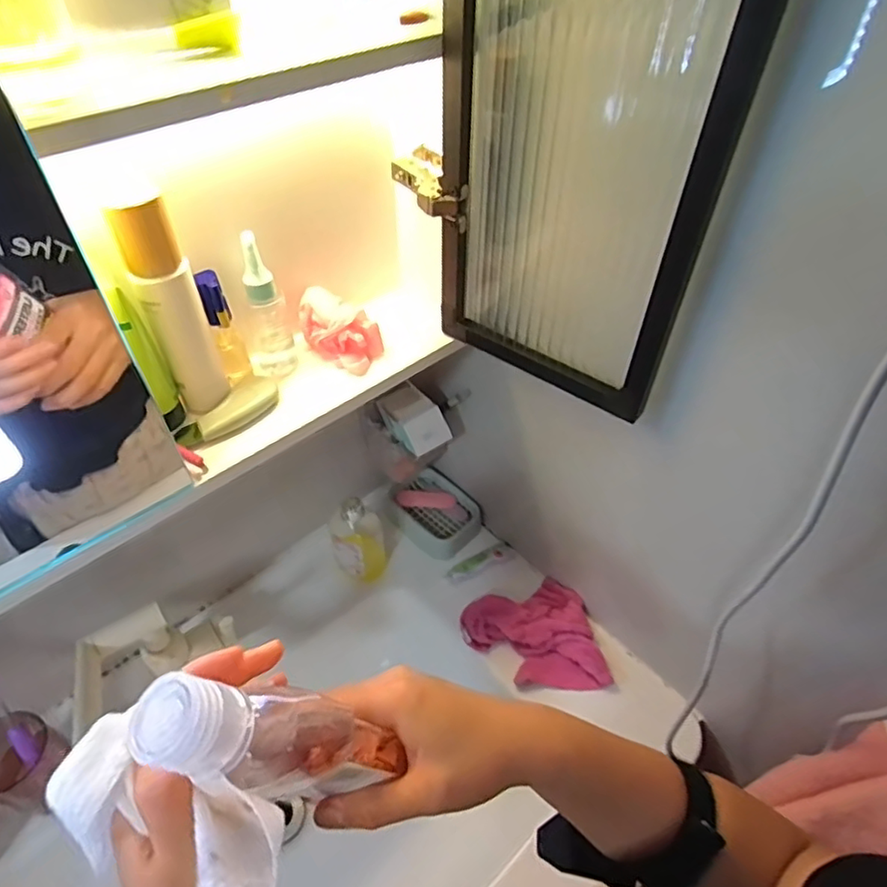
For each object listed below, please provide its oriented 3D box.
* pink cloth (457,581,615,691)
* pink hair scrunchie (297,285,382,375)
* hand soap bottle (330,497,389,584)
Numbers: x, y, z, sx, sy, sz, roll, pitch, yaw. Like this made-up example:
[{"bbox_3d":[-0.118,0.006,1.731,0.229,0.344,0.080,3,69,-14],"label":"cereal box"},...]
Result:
[{"bbox_3d":[0.107,0.225,0.685,0.148,0.045,0.140,-15,49,-13],"label":"pink cloth"},{"bbox_3d":[-0.094,-0.099,0.521,0.070,0.049,0.040,20,51,17],"label":"pink hair scrunchie"},{"bbox_3d":[-0.101,0.119,0.718,0.061,0.128,0.043,-20,51,-18],"label":"hand soap bottle"}]

